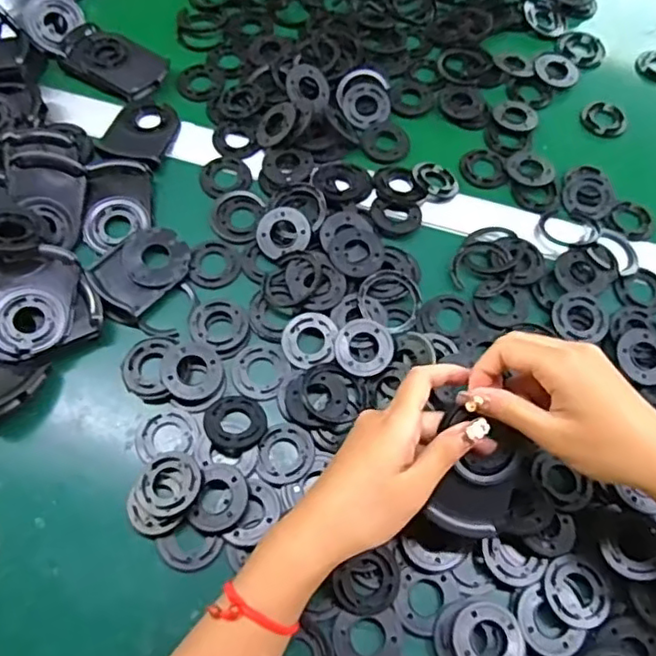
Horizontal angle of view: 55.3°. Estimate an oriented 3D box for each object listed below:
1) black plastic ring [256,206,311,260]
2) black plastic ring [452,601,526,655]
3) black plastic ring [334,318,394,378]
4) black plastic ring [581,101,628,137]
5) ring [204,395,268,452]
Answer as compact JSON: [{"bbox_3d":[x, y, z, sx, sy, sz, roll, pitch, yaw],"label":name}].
[{"bbox_3d":[-0.037,-0.080,0.514,0.044,0.004,0.043,-1,78,5],"label":"black plastic ring"},{"bbox_3d":[0.101,0.196,0.392,0.043,0.012,0.043,2,64,-3],"label":"black plastic ring"},{"bbox_3d":[0.027,0.015,0.467,0.043,0.006,0.043,2,64,-3],"label":"black plastic ring"},{"bbox_3d":[0.272,-0.205,0.616,0.042,0.006,0.039,2,64,-3],"label":"black plastic ring"},{"bbox_3d":[-0.066,0.068,0.452,0.042,0.004,0.042,2,64,-3],"label":"ring"}]

